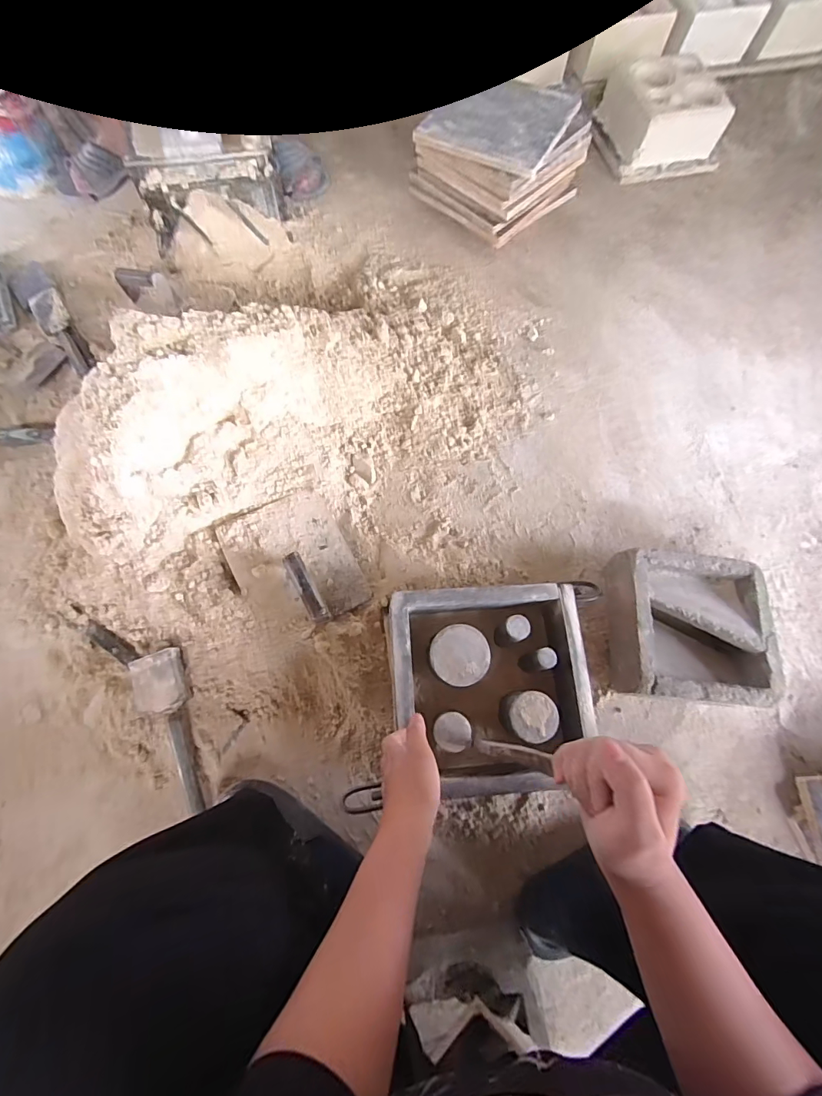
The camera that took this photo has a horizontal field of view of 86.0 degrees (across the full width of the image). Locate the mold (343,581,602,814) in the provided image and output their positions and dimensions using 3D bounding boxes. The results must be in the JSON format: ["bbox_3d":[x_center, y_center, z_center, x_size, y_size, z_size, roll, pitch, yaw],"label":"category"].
[{"bbox_3d":[0.100,0.174,0.571,0.233,0.079,0.234,-4,75,-3],"label":"mold"}]

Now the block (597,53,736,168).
[{"bbox_3d":[0.537,-0.933,0.938,0.204,0.104,0.206,-8,77,-6],"label":"block"}]

